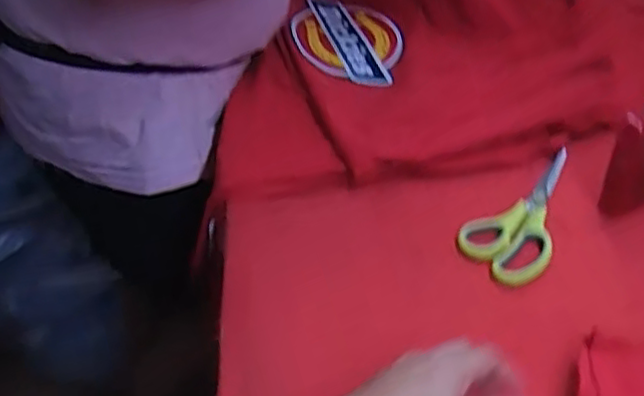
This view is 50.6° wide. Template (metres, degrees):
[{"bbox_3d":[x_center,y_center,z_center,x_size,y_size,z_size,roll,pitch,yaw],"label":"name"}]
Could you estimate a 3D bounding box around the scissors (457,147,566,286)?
[{"bbox_3d":[0.187,0.009,0.603,0.073,0.004,0.178,28,47,28],"label":"scissors"}]

